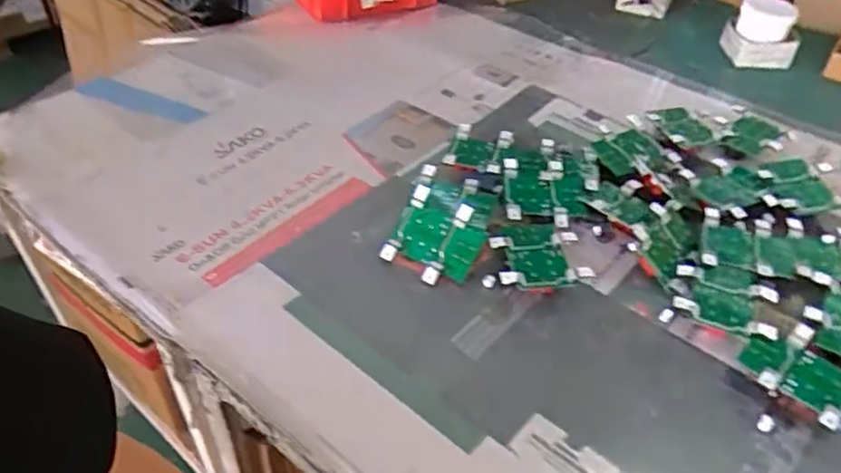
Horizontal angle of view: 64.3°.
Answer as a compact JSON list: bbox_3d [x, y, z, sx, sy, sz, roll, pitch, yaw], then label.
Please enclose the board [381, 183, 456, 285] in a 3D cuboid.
[{"bbox_3d":[0.006,-0.002,0.868,0.083,0.013,0.105,28,84,15],"label":"board"}]

